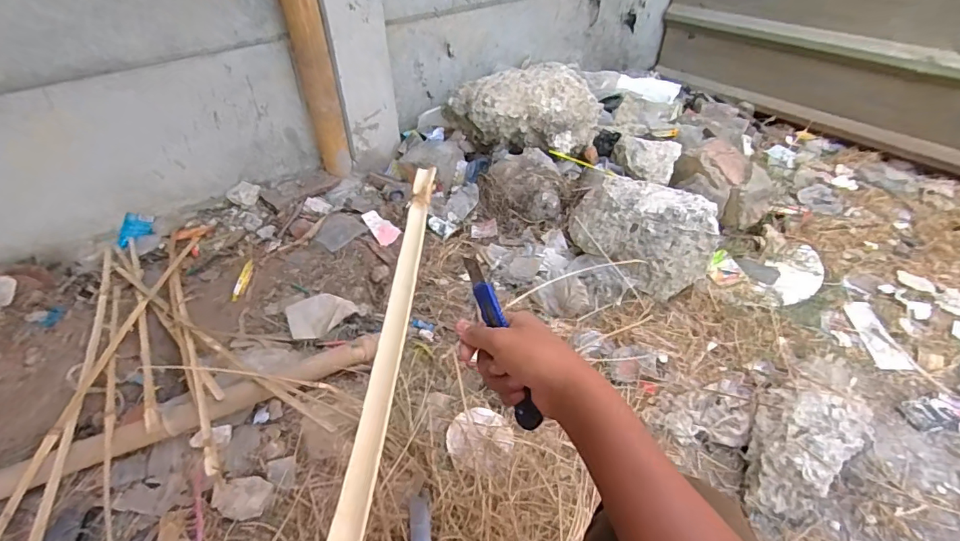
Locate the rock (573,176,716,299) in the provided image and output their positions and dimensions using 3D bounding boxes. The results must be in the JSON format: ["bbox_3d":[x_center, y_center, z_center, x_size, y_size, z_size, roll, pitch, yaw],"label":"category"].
[{"bbox_3d":[0.388,-0.106,1.170,0.205,0.204,0.371,-31,52,-29],"label":"rock"}]

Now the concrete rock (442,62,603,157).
[{"bbox_3d":[0.119,-0.497,1.403,0.468,0.158,0.213,8,43,11],"label":"concrete rock"}]

